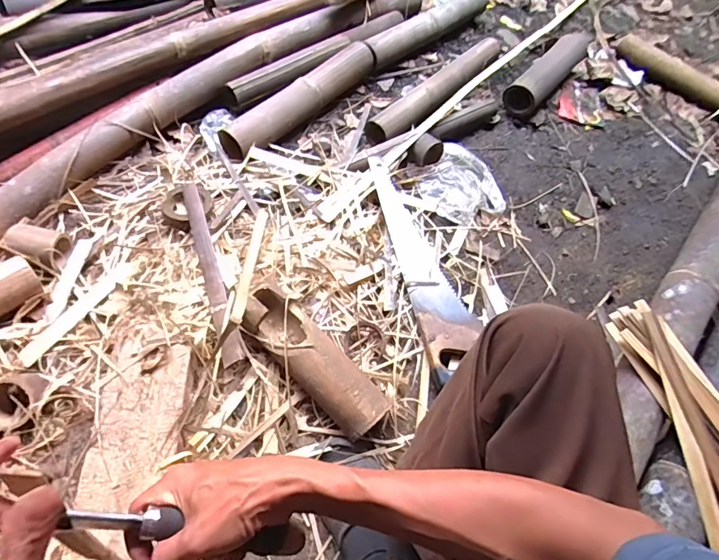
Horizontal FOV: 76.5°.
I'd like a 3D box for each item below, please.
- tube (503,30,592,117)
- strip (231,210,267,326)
[{"bbox_3d":[0.520,-0.576,1.224,0.077,0.076,0.460,36,61,17],"label":"tube"},{"bbox_3d":[-0.189,-0.033,0.790,0.021,0.015,0.283,3,43,-3],"label":"strip"}]

